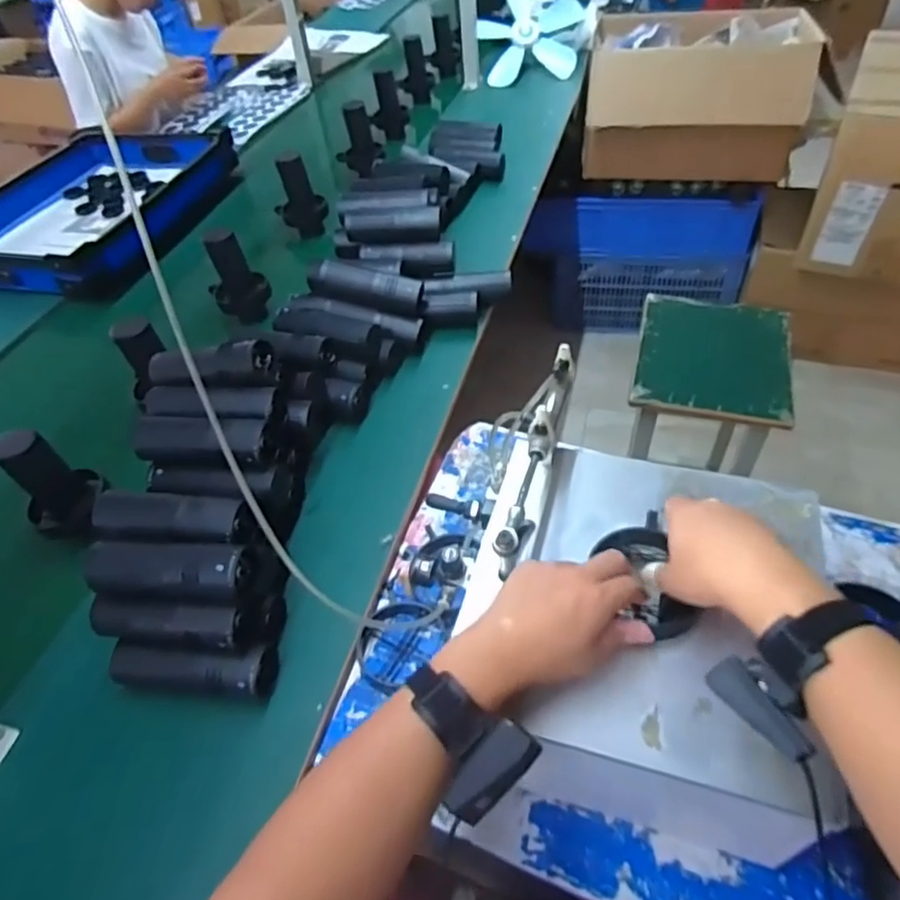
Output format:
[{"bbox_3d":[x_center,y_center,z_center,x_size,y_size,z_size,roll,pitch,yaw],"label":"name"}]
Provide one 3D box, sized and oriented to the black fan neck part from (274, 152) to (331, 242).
[{"bbox_3d":[-0.323,-0.536,1.320,0.073,0.184,0.076,-31,52,-20],"label":"black fan neck part"}]

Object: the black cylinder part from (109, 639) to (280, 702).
[{"bbox_3d":[-0.269,0.222,0.656,0.166,0.062,0.056,3,49,9],"label":"black cylinder part"}]

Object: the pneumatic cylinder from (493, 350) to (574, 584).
[{"bbox_3d":[0.083,0.006,0.606,0.032,0.083,0.235,10,50,16],"label":"pneumatic cylinder"}]

